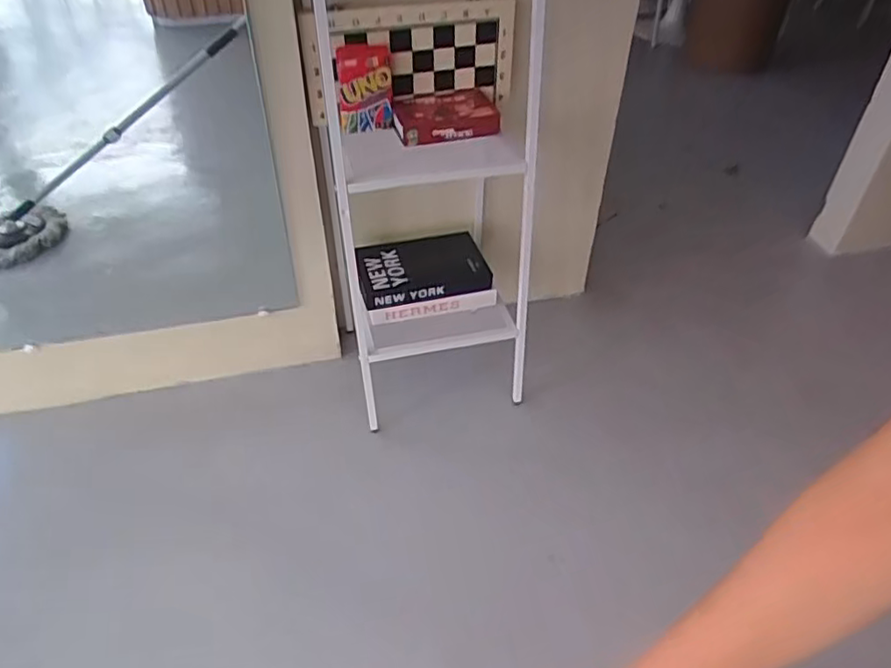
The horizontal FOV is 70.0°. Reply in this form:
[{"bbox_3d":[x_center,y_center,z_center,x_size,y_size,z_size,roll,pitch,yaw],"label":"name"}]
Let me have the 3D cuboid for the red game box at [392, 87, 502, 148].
[{"bbox_3d":[-0.004,-0.410,1.189,0.189,0.048,0.133,-16,43,-16],"label":"red game box"}]

